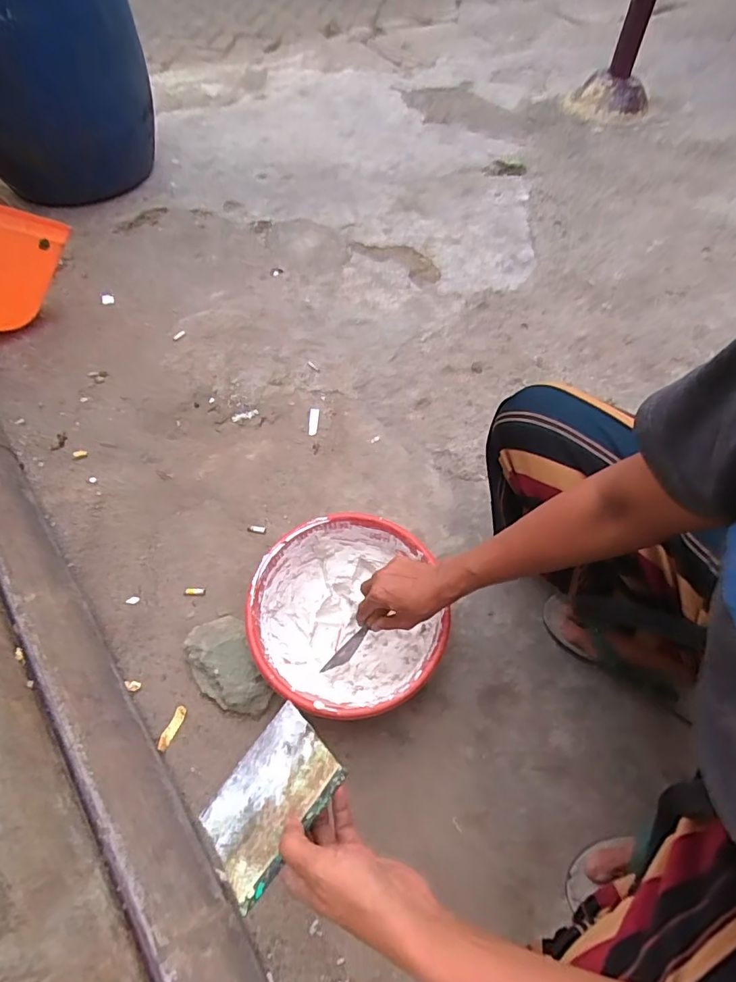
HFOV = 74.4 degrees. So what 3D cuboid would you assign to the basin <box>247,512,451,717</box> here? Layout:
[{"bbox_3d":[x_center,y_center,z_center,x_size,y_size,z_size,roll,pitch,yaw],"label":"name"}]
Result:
[{"bbox_3d":[-0.031,0.171,0.664,0.238,0.100,0.249,0,58,0],"label":"basin"}]

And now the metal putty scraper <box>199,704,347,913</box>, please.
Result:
[{"bbox_3d":[-0.080,0.246,0.392,0.087,0.004,0.119,27,75,46],"label":"metal putty scraper"}]

